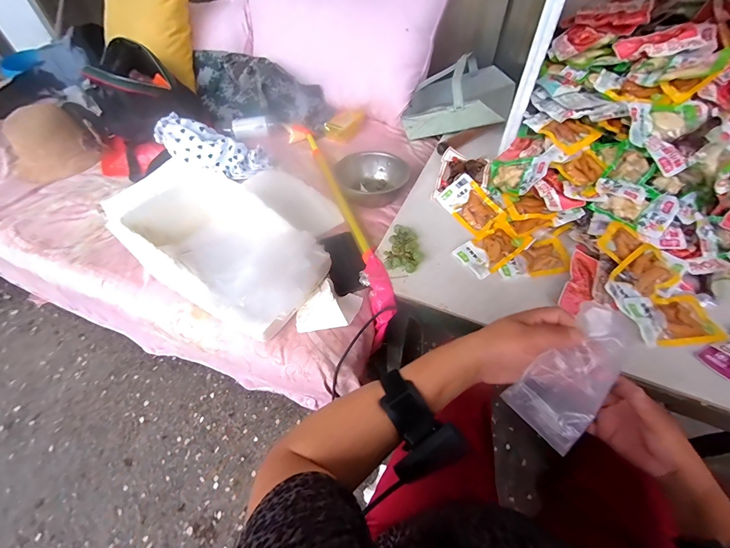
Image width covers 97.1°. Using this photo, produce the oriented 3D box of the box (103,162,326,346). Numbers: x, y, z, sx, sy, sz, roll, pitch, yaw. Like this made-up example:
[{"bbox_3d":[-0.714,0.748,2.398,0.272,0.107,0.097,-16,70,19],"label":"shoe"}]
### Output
[{"bbox_3d":[-0.260,-0.038,0.641,0.358,0.151,0.213,25,56,20],"label":"box"}]

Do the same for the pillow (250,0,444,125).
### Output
[{"bbox_3d":[-0.114,-0.705,1.026,0.679,0.427,0.140,18,31,16],"label":"pillow"}]

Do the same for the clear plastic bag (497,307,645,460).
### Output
[{"bbox_3d":[0.194,0.095,0.291,0.077,0.128,0.014,38,15,7],"label":"clear plastic bag"}]

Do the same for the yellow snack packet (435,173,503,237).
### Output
[{"bbox_3d":[0.225,-0.148,0.690,0.080,0.013,0.135,-41,63,8],"label":"yellow snack packet"}]

